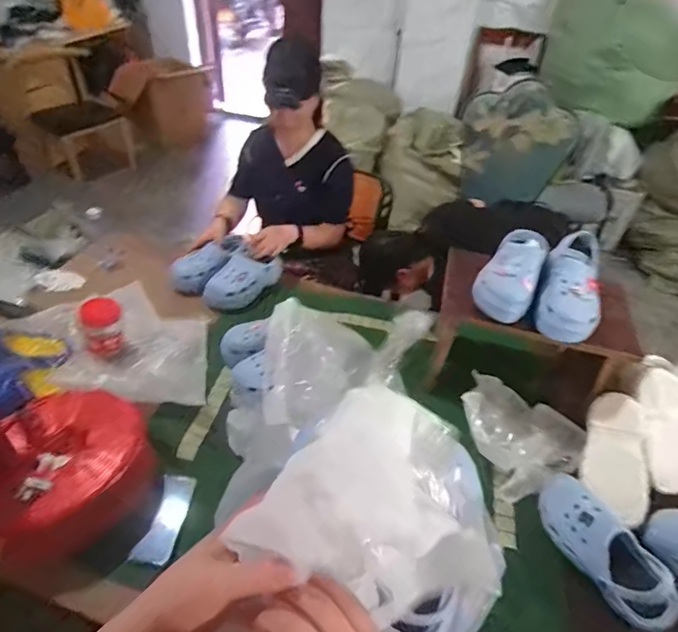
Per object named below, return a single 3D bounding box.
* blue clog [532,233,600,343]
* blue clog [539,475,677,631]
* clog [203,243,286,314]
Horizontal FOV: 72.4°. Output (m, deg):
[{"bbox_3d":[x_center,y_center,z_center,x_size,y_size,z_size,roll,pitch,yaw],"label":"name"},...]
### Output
[{"bbox_3d":[0.483,-0.066,0.962,0.114,0.126,0.224,17,44,14],"label":"blue clog"},{"bbox_3d":[0.467,0.402,0.811,0.077,0.102,0.258,-20,48,-24],"label":"blue clog"},{"bbox_3d":[-0.280,-0.105,1.355,0.130,0.116,0.217,21,45,17],"label":"clog"}]

